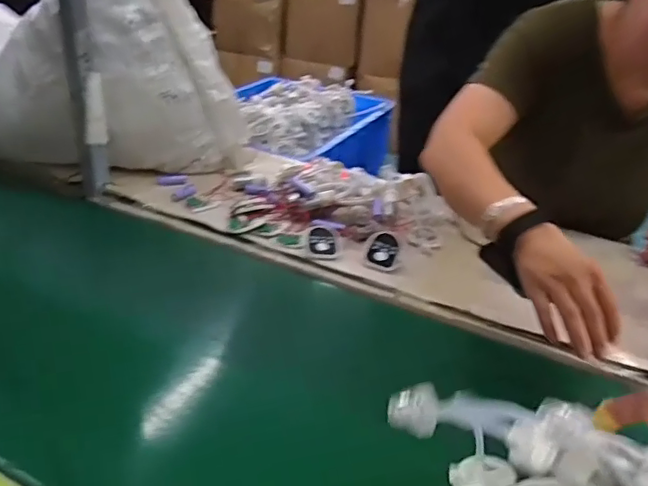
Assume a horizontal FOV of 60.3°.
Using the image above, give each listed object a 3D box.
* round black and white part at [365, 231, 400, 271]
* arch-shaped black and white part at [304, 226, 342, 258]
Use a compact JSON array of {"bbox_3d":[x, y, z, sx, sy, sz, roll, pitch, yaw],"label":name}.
[{"bbox_3d":[0.084,0.011,0.788,0.050,0.035,0.053,7,29,5],"label":"round black and white part"},{"bbox_3d":[-0.001,-0.002,0.808,0.052,0.024,0.055,5,29,0],"label":"arch-shaped black and white part"}]

